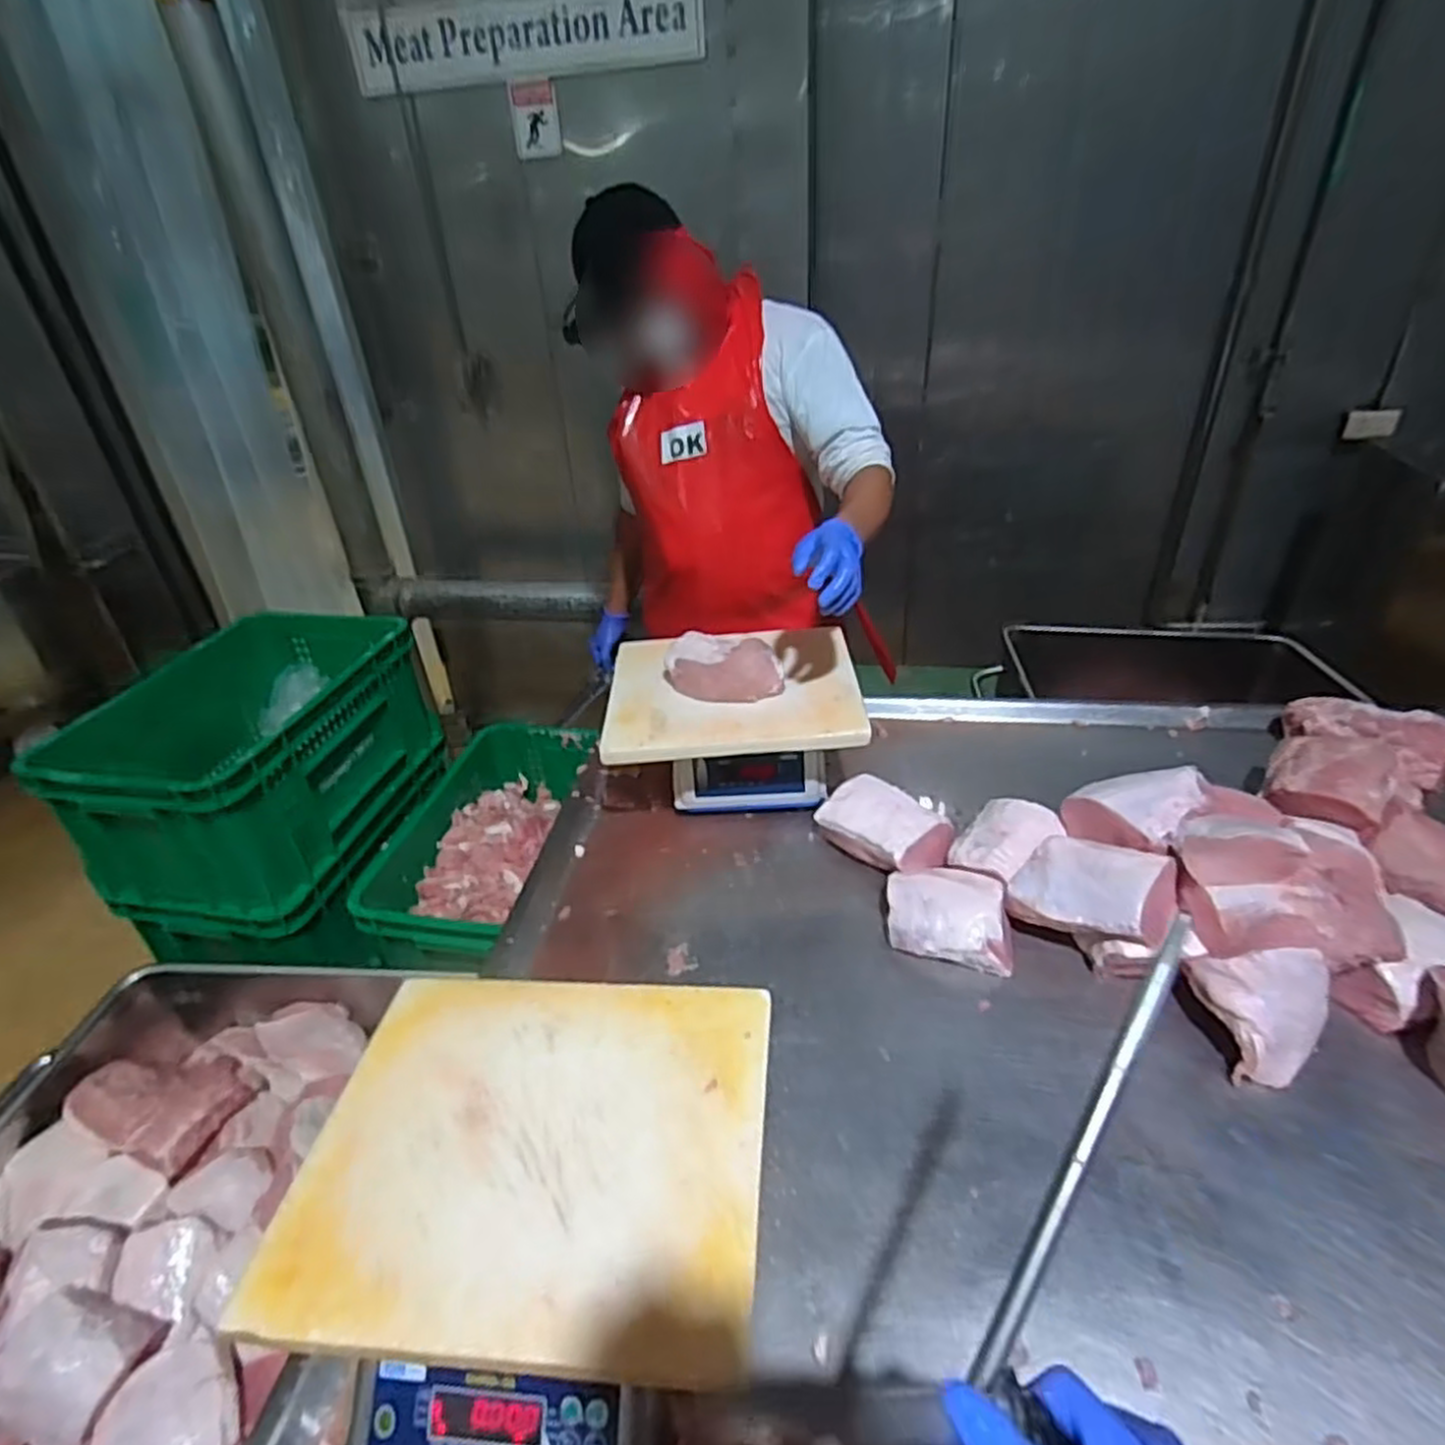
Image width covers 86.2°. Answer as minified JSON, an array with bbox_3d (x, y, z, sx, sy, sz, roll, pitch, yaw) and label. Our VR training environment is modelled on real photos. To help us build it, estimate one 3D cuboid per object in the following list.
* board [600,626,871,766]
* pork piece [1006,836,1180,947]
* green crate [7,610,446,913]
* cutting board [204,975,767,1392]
[{"bbox_3d":[0.017,-0.052,1.163,0.366,0.031,0.280,-3,39,2],"label":"board"},{"bbox_3d":[0.432,0.195,0.906,0.160,0.054,0.113,4,53,45],"label":"pork piece"},{"bbox_3d":[-0.798,0.032,1.392,0.369,0.264,0.615,4,34,13],"label":"green crate"},{"bbox_3d":[-0.152,0.341,0.640,0.366,0.016,0.301,0,32,6],"label":"cutting board"}]

